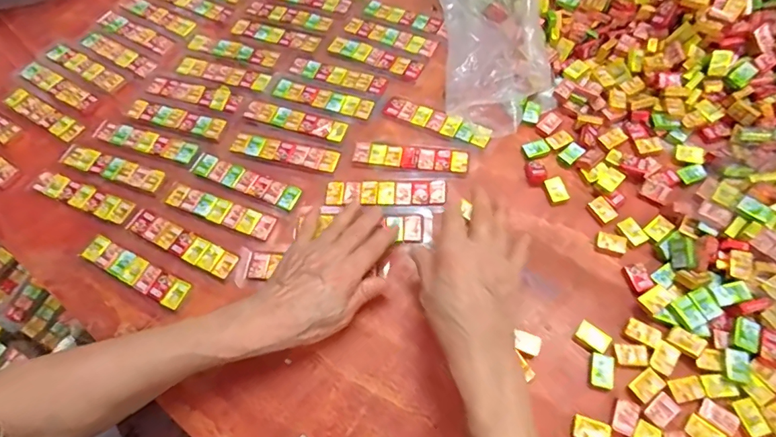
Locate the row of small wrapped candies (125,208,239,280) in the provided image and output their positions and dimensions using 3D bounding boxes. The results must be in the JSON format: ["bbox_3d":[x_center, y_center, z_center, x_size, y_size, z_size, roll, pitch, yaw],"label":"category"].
[{"bbox_3d":[-0.200,0.023,0.433,0.121,0.004,0.026,24,67,15],"label":"row of small wrapped candies"}]

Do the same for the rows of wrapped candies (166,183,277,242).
[{"bbox_3d":[-0.167,-0.008,0.443,0.117,0.004,0.026,19,66,13],"label":"rows of wrapped candies"}]

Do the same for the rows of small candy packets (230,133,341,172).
[{"bbox_3d":[-0.110,-0.070,0.476,0.118,0.004,0.023,13,65,10],"label":"rows of small candy packets"}]

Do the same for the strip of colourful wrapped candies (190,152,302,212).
[{"bbox_3d":[-0.148,-0.040,0.464,0.123,0.004,0.027,22,67,14],"label":"strip of colourful wrapped candies"}]

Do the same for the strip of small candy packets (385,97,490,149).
[{"bbox_3d":[0.053,-0.106,0.483,0.117,0.008,0.027,23,67,14],"label":"strip of small candy packets"}]

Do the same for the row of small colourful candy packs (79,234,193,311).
[{"bbox_3d":[-0.237,0.049,0.420,0.118,0.006,0.026,24,67,15],"label":"row of small colourful candy packs"}]

